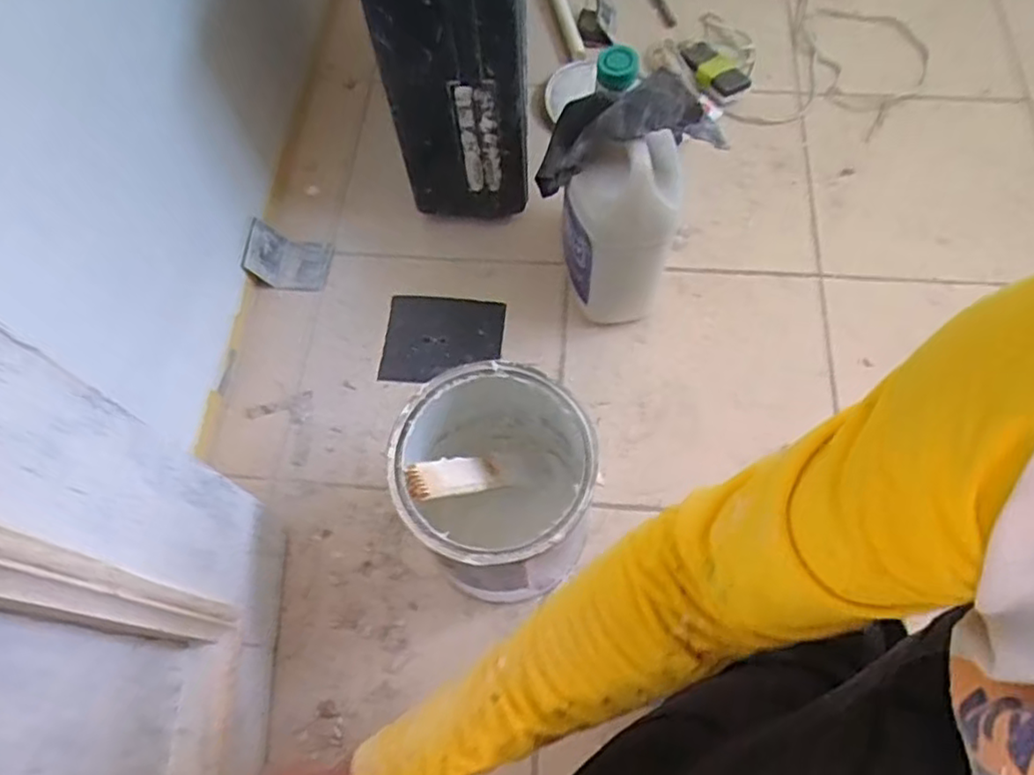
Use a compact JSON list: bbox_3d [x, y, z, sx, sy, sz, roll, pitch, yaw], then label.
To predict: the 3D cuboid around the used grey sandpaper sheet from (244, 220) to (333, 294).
[{"bbox_3d":[-0.285,-0.164,0.846,0.092,0.044,0.080,7,65,5],"label":"used grey sandpaper sheet"}]

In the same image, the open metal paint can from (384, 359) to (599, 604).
[{"bbox_3d":[-0.015,0.096,0.636,0.160,0.216,0.168,-1,65,1],"label":"open metal paint can"}]

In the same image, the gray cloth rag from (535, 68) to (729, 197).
[{"bbox_3d":[0.091,-0.239,0.659,0.192,0.096,0.073,-7,57,42],"label":"gray cloth rag"}]

